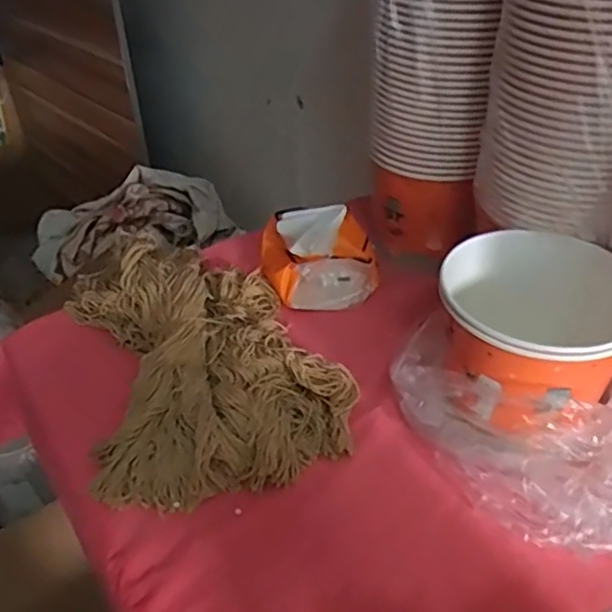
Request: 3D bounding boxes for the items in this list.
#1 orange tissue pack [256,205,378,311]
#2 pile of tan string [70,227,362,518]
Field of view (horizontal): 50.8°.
[{"bbox_3d":[0.012,-0.064,0.750,0.128,0.084,0.129,-5,40,-2],"label":"orange tissue pack"},{"bbox_3d":[-0.110,0.034,0.649,0.225,0.051,0.343,-15,41,-14],"label":"pile of tan string"}]

